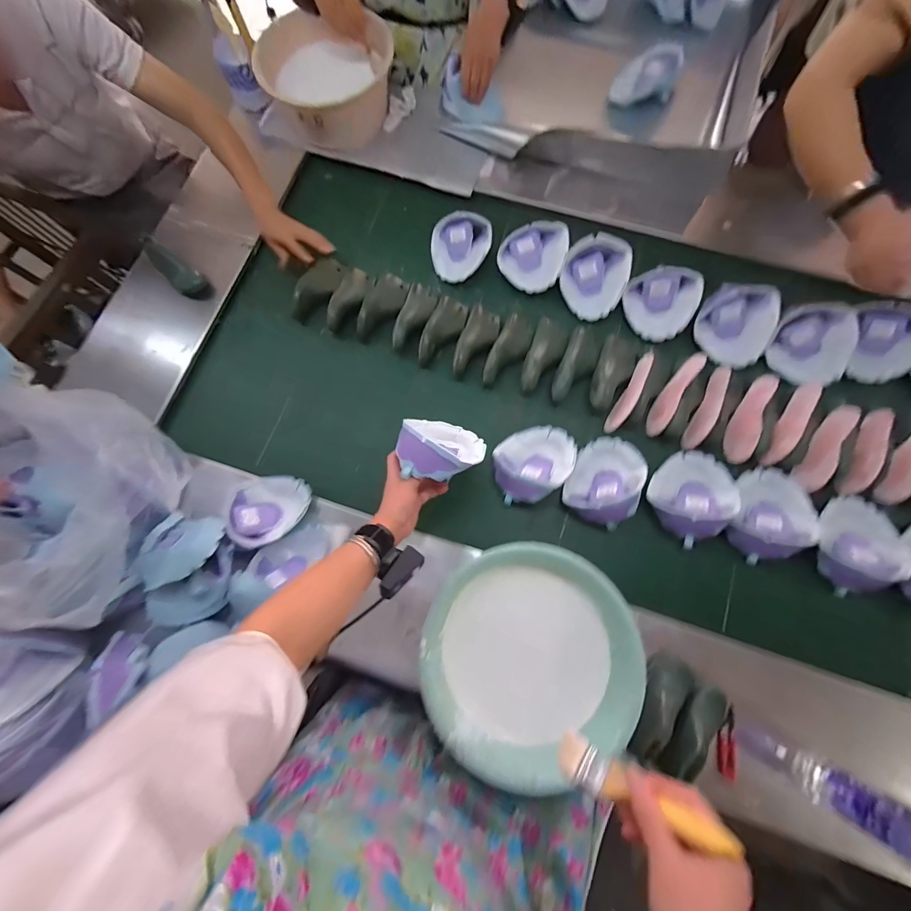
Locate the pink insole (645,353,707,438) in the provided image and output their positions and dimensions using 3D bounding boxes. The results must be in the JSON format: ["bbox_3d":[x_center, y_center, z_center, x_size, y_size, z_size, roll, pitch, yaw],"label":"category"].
[{"bbox_3d":[0.416,-0.115,0.739,0.019,0.050,0.162,25,98,-27],"label":"pink insole"}]

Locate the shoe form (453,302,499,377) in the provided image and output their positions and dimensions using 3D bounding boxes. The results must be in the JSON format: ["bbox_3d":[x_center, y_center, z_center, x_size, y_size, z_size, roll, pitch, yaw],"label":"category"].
[{"bbox_3d":[0.047,-0.236,0.795,0.070,0.048,0.165,20,77,5],"label":"shoe form"}]

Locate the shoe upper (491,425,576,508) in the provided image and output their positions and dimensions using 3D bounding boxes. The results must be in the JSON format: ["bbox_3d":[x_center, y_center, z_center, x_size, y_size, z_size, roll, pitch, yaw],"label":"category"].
[{"bbox_3d":[0.150,0.011,0.727,0.169,0.060,0.124,-34,78,-7],"label":"shoe upper"}]

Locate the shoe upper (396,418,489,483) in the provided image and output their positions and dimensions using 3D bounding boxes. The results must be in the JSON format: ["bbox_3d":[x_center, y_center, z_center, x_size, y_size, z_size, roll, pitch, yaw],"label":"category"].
[{"bbox_3d":[-0.024,-0.011,0.644,0.136,0.150,0.072,15,102,-2],"label":"shoe upper"}]

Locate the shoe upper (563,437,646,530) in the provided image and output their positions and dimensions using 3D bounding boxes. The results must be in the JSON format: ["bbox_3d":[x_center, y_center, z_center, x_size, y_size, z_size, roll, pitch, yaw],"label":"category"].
[{"bbox_3d":[0.278,0.039,0.704,0.113,0.081,0.168,24,78,6],"label":"shoe upper"}]

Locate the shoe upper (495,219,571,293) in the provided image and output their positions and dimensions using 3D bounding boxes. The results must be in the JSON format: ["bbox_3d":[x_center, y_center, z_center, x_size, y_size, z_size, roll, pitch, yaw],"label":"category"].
[{"bbox_3d":[0.164,-0.428,0.829,0.135,0.055,0.144,15,77,4],"label":"shoe upper"}]

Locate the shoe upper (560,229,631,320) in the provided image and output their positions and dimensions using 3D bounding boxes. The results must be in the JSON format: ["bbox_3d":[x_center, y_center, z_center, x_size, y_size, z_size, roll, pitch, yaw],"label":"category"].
[{"bbox_3d":[0.285,-0.370,0.795,0.133,0.066,0.149,25,78,6],"label":"shoe upper"}]

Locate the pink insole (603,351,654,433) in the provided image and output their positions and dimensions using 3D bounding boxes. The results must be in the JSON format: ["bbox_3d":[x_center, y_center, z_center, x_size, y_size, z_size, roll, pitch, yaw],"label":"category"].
[{"bbox_3d":[0.342,-0.125,0.745,0.023,0.042,0.175,29,78,7],"label":"pink insole"}]

